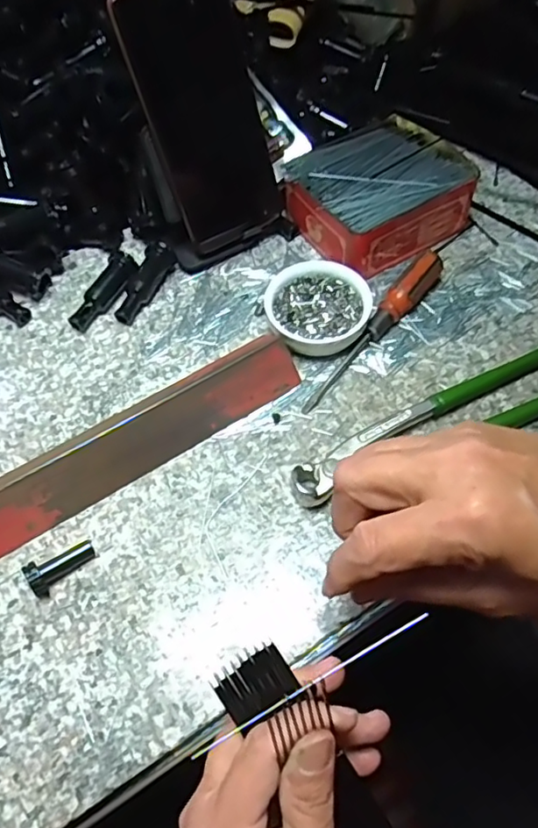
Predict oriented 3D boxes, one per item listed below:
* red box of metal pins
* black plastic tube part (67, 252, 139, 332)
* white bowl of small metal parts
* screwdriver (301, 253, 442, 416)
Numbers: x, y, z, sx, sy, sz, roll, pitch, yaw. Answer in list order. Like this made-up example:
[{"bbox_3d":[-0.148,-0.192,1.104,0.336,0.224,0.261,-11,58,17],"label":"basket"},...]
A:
[{"bbox_3d":[0.086,-0.171,0.463,0.125,0.050,0.101,-30,62,-14],"label":"red box of metal pins"},{"bbox_3d":[-0.121,-0.089,0.438,0.022,0.019,0.066,23,63,16],"label":"black plastic tube part"},{"bbox_3d":[0.034,-0.074,0.419,0.070,0.027,0.068,-1,59,2],"label":"white bowl of small metal parts"},{"bbox_3d":[0.072,-0.059,0.408,0.019,0.025,0.149,36,67,22],"label":"screwdriver"}]

